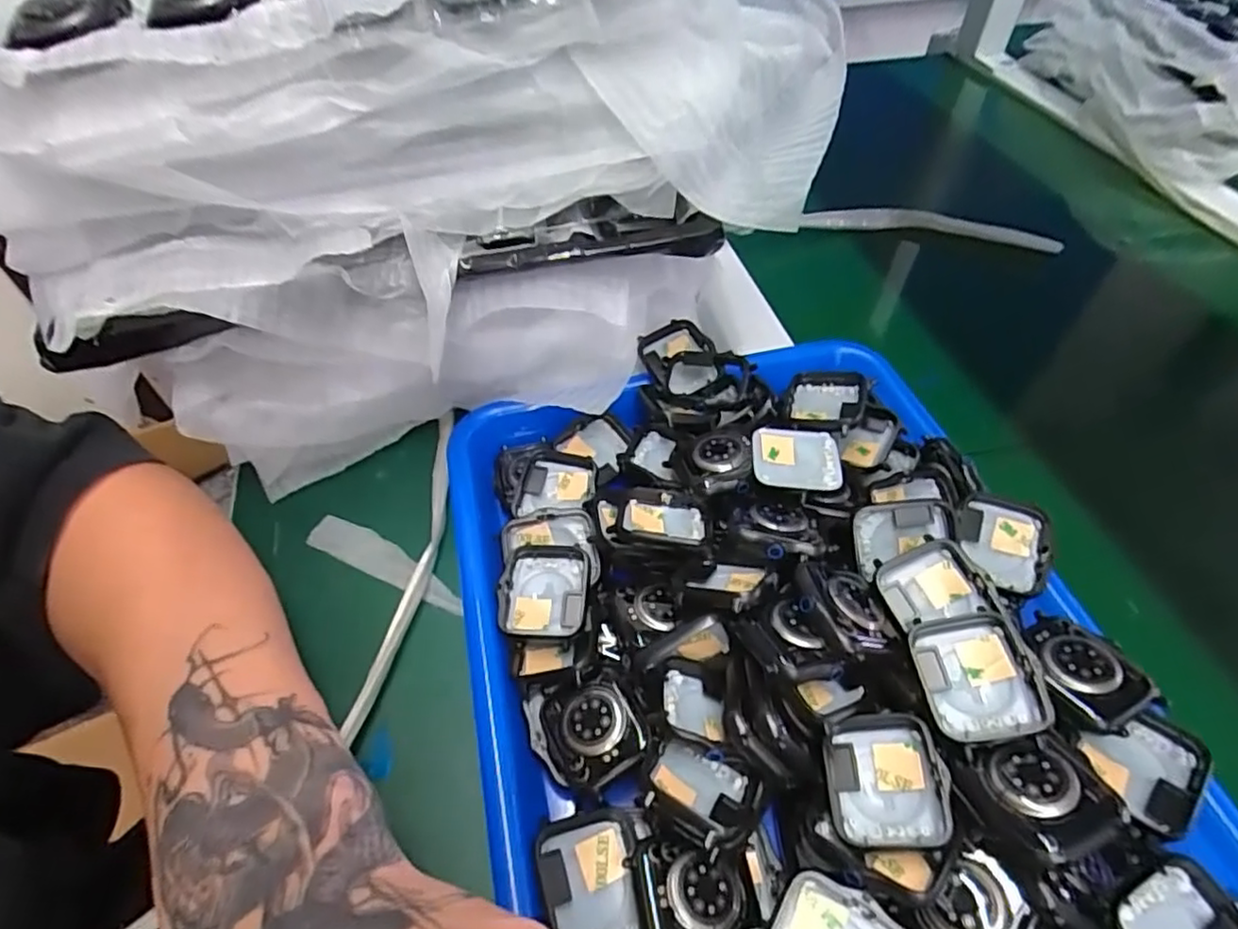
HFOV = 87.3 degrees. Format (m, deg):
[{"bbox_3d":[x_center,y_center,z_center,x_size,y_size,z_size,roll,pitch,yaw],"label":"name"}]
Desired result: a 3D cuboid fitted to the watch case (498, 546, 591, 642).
[{"bbox_3d":[-0.032,0.059,0.287,0.038,0.017,0.042,0,51,1],"label":"watch case"}]

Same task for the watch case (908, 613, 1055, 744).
[{"bbox_3d":[0.127,0.074,0.229,0.036,0.011,0.041,-13,55,13],"label":"watch case"}]

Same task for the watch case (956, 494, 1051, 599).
[{"bbox_3d":[0.166,0.036,0.282,0.034,0.010,0.043,7,69,14],"label":"watch case"}]

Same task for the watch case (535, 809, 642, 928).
[{"bbox_3d":[-0.009,0.145,0.222,0.033,0.011,0.042,-11,51,-7],"label":"watch case"}]

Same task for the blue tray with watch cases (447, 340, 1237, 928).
[{"bbox_3d":[0.064,0.075,0.261,0.241,0.059,0.316,-11,51,-7],"label":"blue tray with watch cases"}]

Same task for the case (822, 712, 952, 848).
[{"bbox_3d":[0.090,0.107,0.221,0.035,0.016,0.041,-1,51,1],"label":"case"}]

